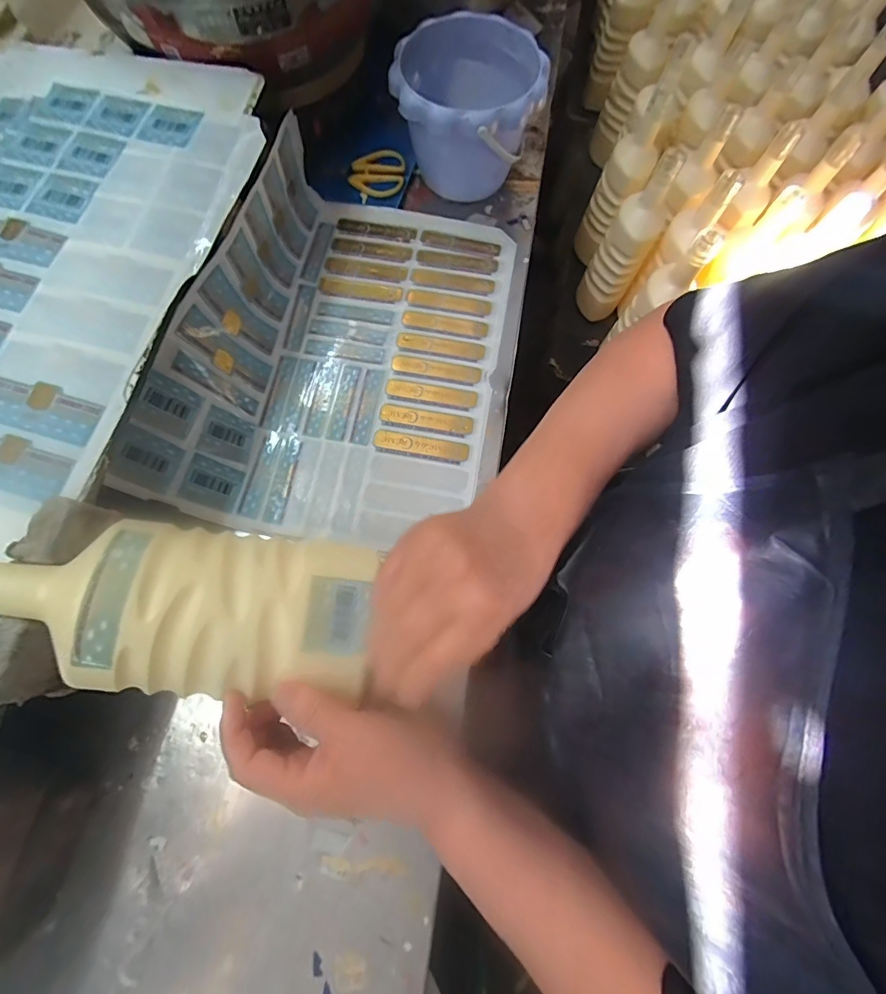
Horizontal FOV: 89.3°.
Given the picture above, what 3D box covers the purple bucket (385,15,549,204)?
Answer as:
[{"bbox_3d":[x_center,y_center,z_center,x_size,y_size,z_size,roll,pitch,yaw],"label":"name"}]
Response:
[{"bbox_3d":[0.026,-0.416,0.505,0.151,0.121,0.150,0,74,-1],"label":"purple bucket"}]

